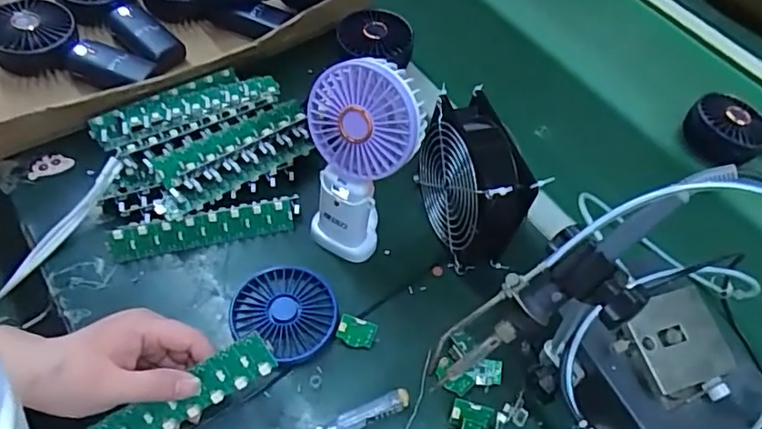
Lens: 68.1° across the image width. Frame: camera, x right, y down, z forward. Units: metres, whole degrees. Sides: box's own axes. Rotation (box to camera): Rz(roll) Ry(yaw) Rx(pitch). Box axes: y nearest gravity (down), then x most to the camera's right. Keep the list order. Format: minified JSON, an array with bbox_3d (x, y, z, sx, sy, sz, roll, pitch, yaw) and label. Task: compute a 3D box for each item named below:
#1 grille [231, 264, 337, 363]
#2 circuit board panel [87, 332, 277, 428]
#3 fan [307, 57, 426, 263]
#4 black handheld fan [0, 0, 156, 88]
[{"bbox_3d":[-0.079,0.080,0.476,0.085,0.016,0.079,4,54,-5],"label":"grille"},{"bbox_3d":[-0.138,0.129,0.396,0.138,0.006,0.031,-30,93,1],"label":"circuit board panel"},{"bbox_3d":[-0.016,-0.039,0.467,0.085,0.186,0.070,5,54,-4],"label":"fan"},{"bbox_3d":[-0.318,-0.170,0.585,0.174,0.043,0.080,19,54,6],"label":"black handheld fan"}]

